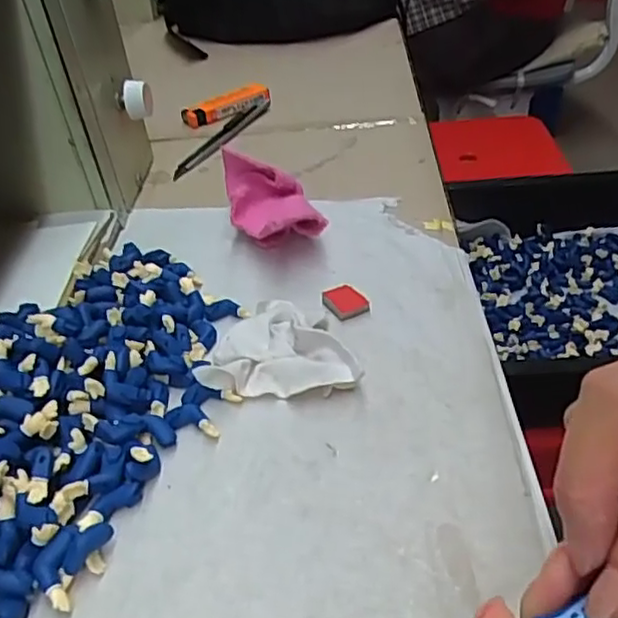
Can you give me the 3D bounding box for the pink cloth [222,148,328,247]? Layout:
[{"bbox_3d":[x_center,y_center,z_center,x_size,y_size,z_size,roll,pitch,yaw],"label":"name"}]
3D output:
[{"bbox_3d":[-0.024,-0.065,0.414,0.049,0.040,0.080,-14,40,-9],"label":"pink cloth"}]

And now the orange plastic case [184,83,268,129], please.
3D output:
[{"bbox_3d":[-0.073,-0.181,0.580,0.078,0.012,0.025,-28,44,-24],"label":"orange plastic case"}]

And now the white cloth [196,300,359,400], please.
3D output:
[{"bbox_3d":[-0.013,0.016,0.330,0.075,0.017,0.061,0,40,7],"label":"white cloth"}]

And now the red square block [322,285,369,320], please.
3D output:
[{"bbox_3d":[0.020,-0.004,0.358,0.019,0.005,0.023,-20,41,-17],"label":"red square block"}]

